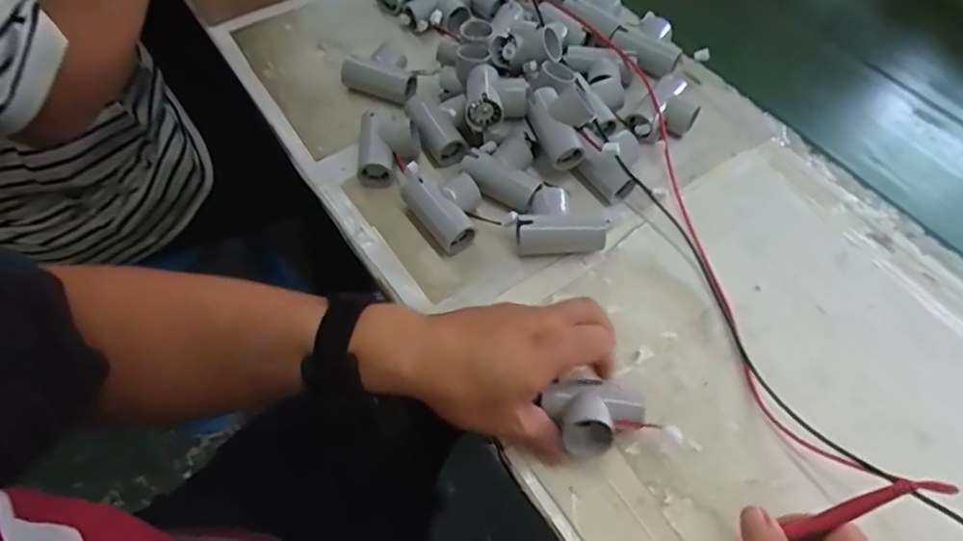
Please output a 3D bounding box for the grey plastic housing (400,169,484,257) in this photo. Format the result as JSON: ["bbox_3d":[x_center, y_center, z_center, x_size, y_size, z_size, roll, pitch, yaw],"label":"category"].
[{"bbox_3d":[-0.027,-0.056,0.523,0.061,0.041,0.069,-33,64,-21],"label":"grey plastic housing"}]

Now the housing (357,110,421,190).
[{"bbox_3d":[-0.089,-0.118,0.561,0.060,0.045,0.073,-4,57,-4],"label":"housing"}]

